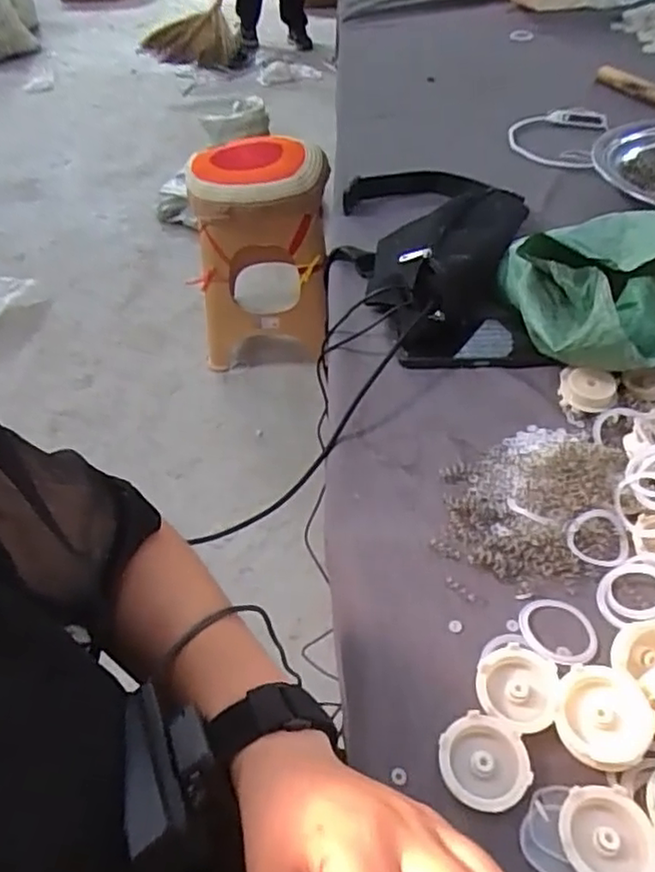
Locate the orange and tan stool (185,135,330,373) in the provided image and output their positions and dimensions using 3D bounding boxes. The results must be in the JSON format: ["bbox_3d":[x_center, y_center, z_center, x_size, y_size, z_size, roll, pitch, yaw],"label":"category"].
[{"bbox_3d":[-0.168,-0.446,1.637,0.317,0.531,0.324,-6,46,-4],"label":"orange and tan stool"}]

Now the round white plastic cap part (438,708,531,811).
[{"bbox_3d":[0.098,0.203,0.400,0.053,0.017,0.052,-1,46,1],"label":"round white plastic cap part"}]

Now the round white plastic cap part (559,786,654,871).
[{"bbox_3d":[0.162,0.235,0.372,0.053,0.018,0.053,-1,46,1],"label":"round white plastic cap part"}]

